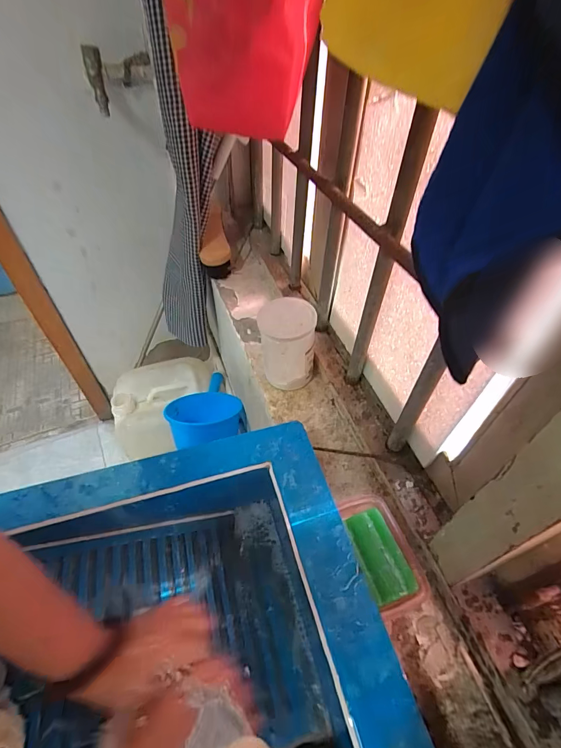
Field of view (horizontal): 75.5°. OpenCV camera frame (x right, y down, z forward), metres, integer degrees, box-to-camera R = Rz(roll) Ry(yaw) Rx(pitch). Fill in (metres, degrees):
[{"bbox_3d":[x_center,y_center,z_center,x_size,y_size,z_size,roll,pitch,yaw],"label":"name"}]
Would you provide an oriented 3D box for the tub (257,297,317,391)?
[{"bbox_3d":[0.009,-0.040,0.587,0.084,0.142,0.082,5,47,2],"label":"tub"}]

